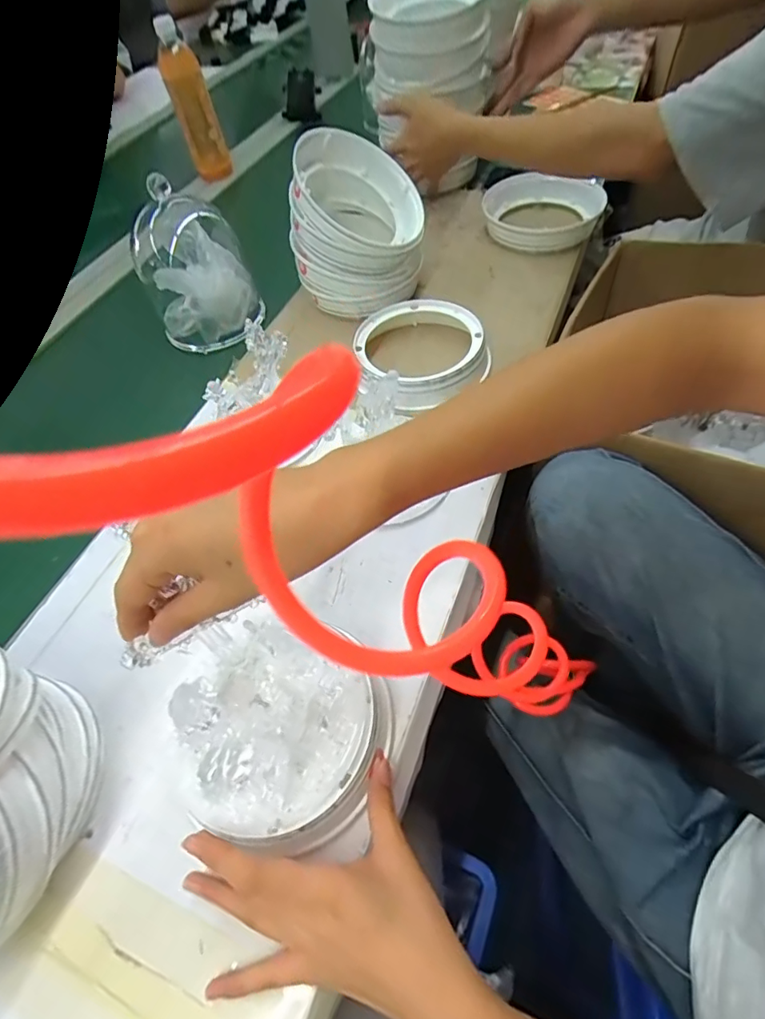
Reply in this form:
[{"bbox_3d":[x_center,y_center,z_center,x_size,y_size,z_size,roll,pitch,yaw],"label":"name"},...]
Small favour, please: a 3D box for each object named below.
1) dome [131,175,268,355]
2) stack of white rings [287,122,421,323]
[{"bbox_3d":[-0.235,-0.296,0.619,0.108,0.168,0.103,16,59,18],"label":"dome"},{"bbox_3d":[-0.026,-0.328,0.605,0.139,0.154,0.137,2,55,9],"label":"stack of white rings"}]

